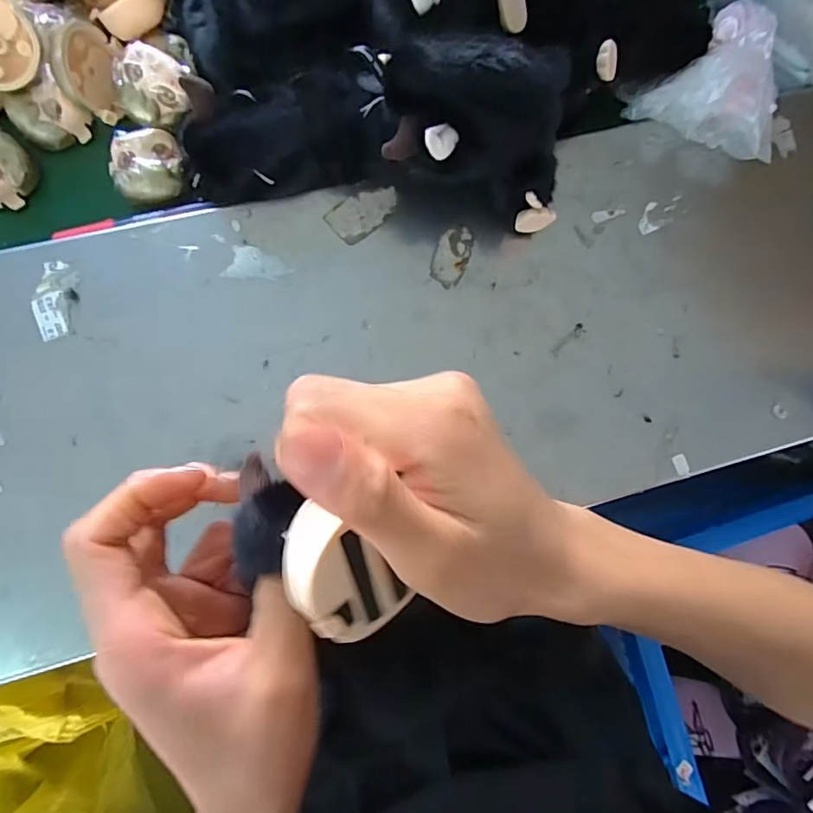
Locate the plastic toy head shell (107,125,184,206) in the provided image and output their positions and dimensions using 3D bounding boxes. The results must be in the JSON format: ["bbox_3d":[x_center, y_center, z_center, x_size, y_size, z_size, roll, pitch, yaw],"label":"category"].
[{"bbox_3d":[-0.166,-0.154,0.325,0.044,0.016,0.044,1,85,-6],"label":"plastic toy head shell"}]

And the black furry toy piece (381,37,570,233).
[{"bbox_3d":[0.043,-0.151,0.292,0.109,0.082,0.090,-8,86,-7],"label":"black furry toy piece"}]

